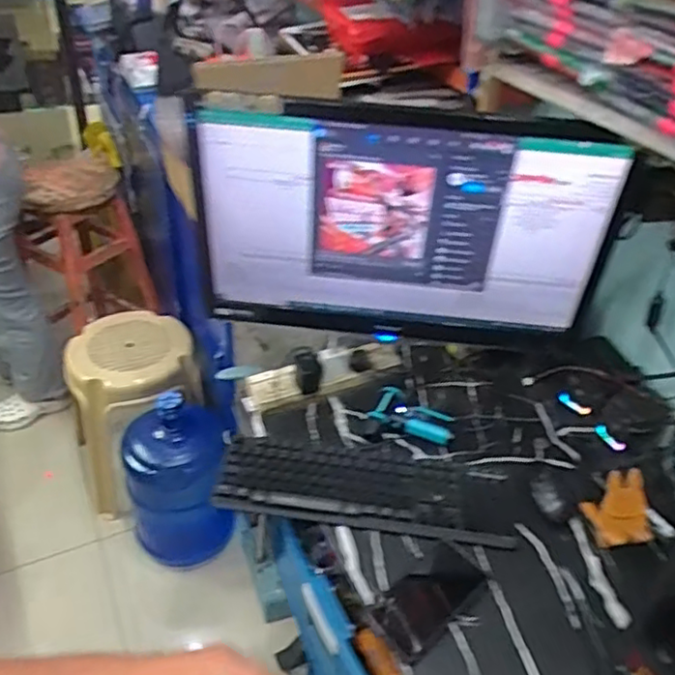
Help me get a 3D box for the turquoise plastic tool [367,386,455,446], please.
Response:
[{"bbox_3d":[0.126,0.124,1.062,0.133,0.027,0.070,15,39,14],"label":"turquoise plastic tool"}]

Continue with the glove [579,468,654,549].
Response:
[{"bbox_3d":[0.393,0.239,0.906,0.069,0.083,0.071,-4,38,-9],"label":"glove"}]

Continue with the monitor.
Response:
[{"bbox_3d":[0.077,-0.139,0.879,0.546,0.326,0.057,7,38,5],"label":"monitor"}]

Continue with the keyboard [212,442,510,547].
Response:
[{"bbox_3d":[0.034,0.207,0.958,0.405,0.023,0.141,7,38,4],"label":"keyboard"}]

